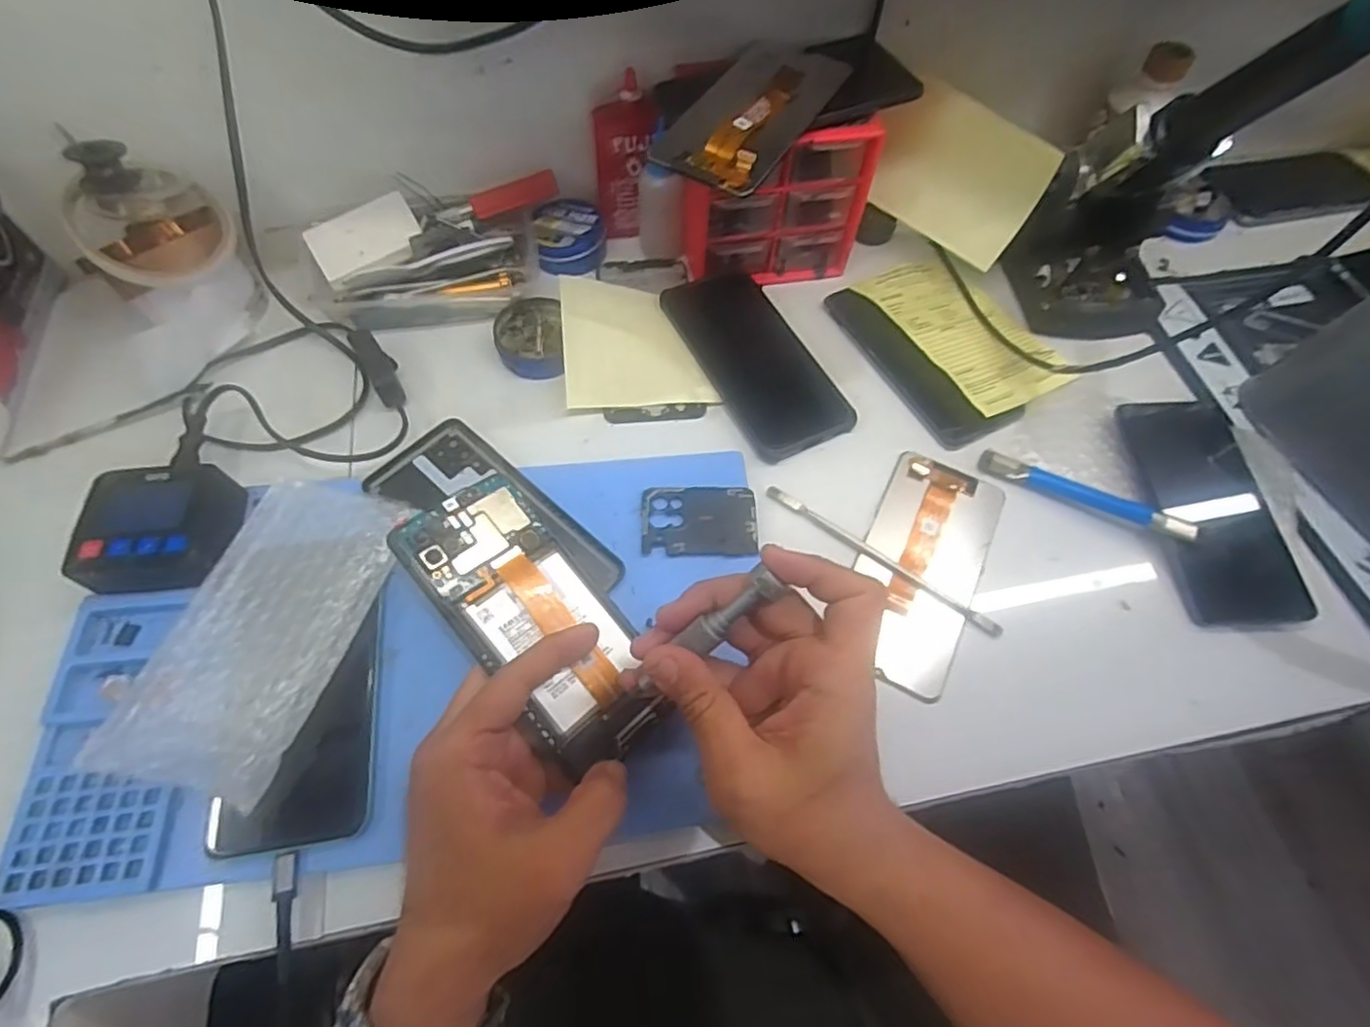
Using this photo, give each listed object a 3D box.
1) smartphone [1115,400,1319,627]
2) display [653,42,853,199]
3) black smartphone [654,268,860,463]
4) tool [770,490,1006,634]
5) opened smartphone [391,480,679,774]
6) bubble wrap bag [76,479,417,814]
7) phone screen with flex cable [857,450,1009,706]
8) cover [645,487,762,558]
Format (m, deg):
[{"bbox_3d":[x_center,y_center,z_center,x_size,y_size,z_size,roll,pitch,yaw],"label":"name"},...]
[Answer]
[{"bbox_3d":[0.344,-0.005,0.424,0.082,0.015,0.157,2,61,-1],"label":"smartphone"},{"bbox_3d":[0.045,-0.259,0.413,0.074,0.011,0.154,25,64,11],"label":"display"},{"bbox_3d":[0.052,-0.116,0.475,0.080,0.008,0.166,-24,65,-15],"label":"black smartphone"},{"bbox_3d":[0.121,0.027,0.404,0.160,0.004,0.010,34,65,15],"label":"tool"},{"bbox_3d":[-0.075,0.053,0.332,0.071,0.008,0.153,-35,81,-33],"label":"opened smartphone"},{"bbox_3d":[-0.221,0.059,0.349,0.089,0.025,0.166,11,62,4],"label":"bubble wrap bag"},{"bbox_3d":[0.148,0.030,0.403,0.071,0.006,0.158,26,64,12],"label":"phone screen with flex cable"},{"bbox_3d":[0.009,0.005,0.405,0.071,0.004,0.046,-1,62,-2],"label":"cover"}]

